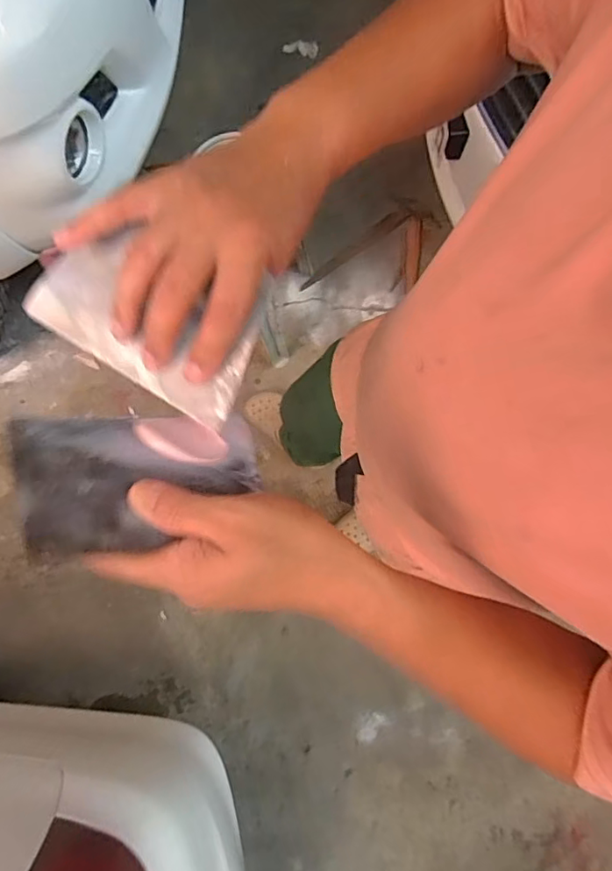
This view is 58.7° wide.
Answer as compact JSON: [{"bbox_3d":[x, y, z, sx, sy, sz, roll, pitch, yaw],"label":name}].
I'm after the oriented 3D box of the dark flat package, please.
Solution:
[{"bbox_3d":[-0.088,0.021,0.312,0.135,0.012,0.090,-6,47,-32],"label":"dark flat package"}]

